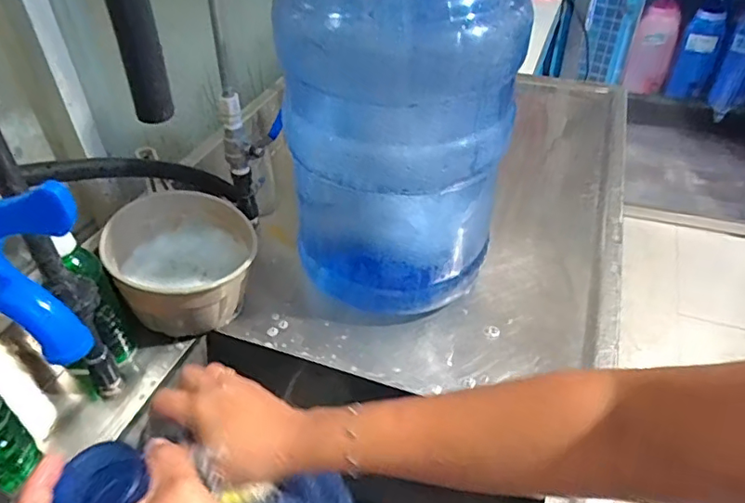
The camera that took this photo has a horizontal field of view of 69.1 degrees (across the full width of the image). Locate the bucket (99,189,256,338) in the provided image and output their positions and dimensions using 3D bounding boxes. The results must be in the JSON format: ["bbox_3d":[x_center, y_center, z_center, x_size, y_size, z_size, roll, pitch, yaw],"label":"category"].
[{"bbox_3d":[-0.223,0.017,0.657,0.157,0.109,0.167,-1,40,0],"label":"bucket"}]

